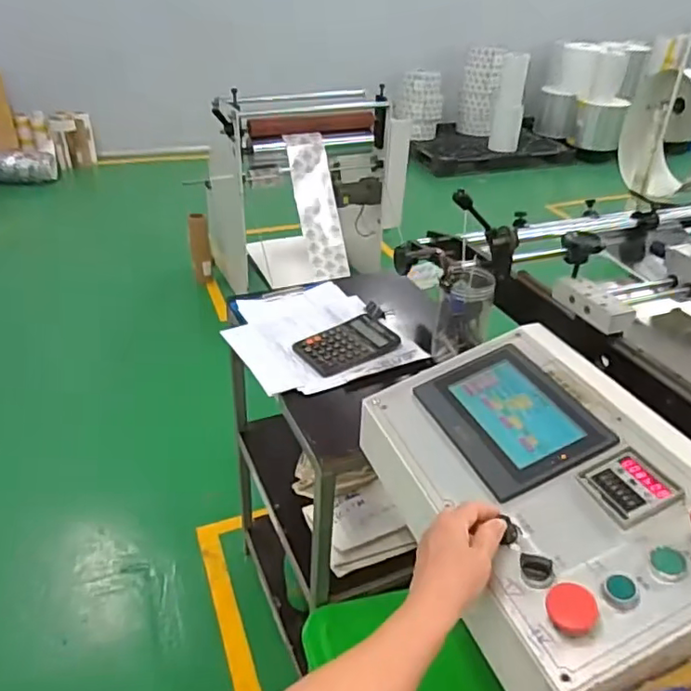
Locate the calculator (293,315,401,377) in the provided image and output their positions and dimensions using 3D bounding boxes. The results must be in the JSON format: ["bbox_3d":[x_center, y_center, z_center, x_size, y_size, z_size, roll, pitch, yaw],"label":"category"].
[{"bbox_3d":[0.001,-0.004,1.058,0.166,0.021,0.117,-21,40,-30],"label":"calculator"}]

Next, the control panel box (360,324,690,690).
[{"bbox_3d":[0.217,0.159,0.667,0.302,0.140,0.421,-26,38,-9],"label":"control panel box"}]

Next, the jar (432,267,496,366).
[{"bbox_3d":[0.204,-0.055,1.017,0.086,0.147,0.078,11,35,13],"label":"jar"}]

